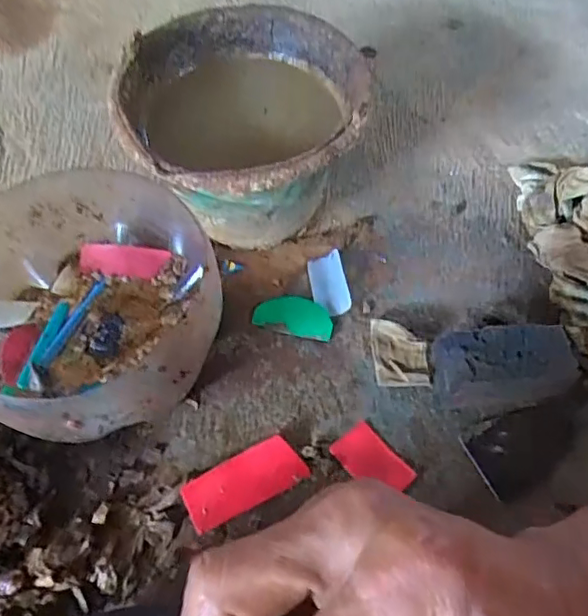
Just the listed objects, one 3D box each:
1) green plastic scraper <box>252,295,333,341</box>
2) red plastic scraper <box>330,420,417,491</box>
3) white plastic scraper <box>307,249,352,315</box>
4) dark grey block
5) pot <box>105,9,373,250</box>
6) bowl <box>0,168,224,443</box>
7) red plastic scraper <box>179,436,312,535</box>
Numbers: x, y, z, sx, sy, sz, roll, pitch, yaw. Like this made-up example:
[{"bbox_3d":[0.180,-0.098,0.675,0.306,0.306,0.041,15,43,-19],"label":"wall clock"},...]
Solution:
[{"bbox_3d":[0.001,0.007,0.617,0.084,0.004,0.042,12,66,8],"label":"green plastic scraper"},{"bbox_3d":[0.074,0.144,0.539,0.045,0.005,0.072,-37,67,-22],"label":"red plastic scraper"},{"bbox_3d":[0.038,-0.028,0.633,0.039,0.008,0.076,-17,62,11],"label":"white plastic scraper"},{"bbox_3d":[0.201,0.059,0.559,0.120,0.062,0.071,-3,59,-4],"label":"dark grey block"},{"bbox_3d":[-0.056,-0.185,0.638,0.243,0.169,0.270,6,59,1],"label":"pot"},{"bbox_3d":[-0.204,0.002,0.547,0.238,0.133,0.256,1,59,-2],"label":"bowl"},{"bbox_3d":[-0.046,0.158,0.524,0.109,0.004,0.047,-23,83,-15],"label":"red plastic scraper"}]

